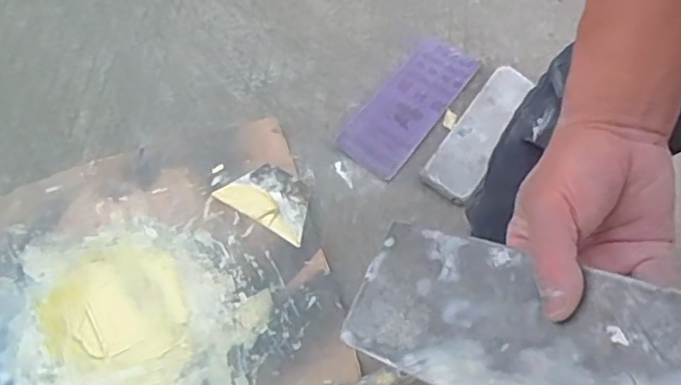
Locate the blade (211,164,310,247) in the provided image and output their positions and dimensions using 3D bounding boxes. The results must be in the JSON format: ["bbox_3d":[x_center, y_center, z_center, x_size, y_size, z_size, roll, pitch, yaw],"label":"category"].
[{"bbox_3d":[-0.096,0.007,0.849,0.131,0.008,0.081,30,66,11],"label":"blade"}]

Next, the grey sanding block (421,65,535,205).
[{"bbox_3d":[0.211,-0.091,0.915,0.080,0.035,0.243,33,67,12],"label":"grey sanding block"}]

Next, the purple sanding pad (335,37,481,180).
[{"bbox_3d":[0.108,-0.142,0.951,0.106,0.014,0.262,35,67,13],"label":"purple sanding pad"}]

